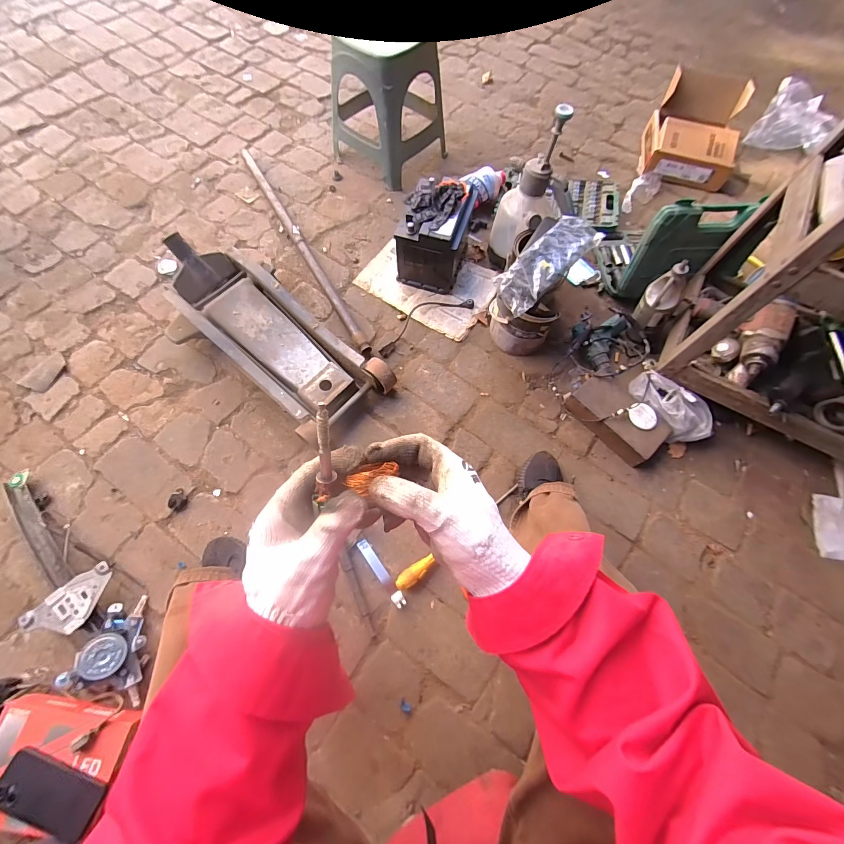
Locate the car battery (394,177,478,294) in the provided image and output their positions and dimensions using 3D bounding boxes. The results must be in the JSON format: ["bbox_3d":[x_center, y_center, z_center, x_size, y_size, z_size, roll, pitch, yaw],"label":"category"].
[{"bbox_3d":[0.036,-0.509,1.019,0.164,0.189,0.210,17,68,5],"label":"car battery"}]

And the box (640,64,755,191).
[{"bbox_3d":[0.891,-0.952,1.175,0.285,0.167,0.332,23,69,7],"label":"box"}]

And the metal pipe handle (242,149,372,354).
[{"bbox_3d":[-0.366,-0.542,1.102,0.033,0.037,0.874,-28,71,-13],"label":"metal pipe handle"}]

